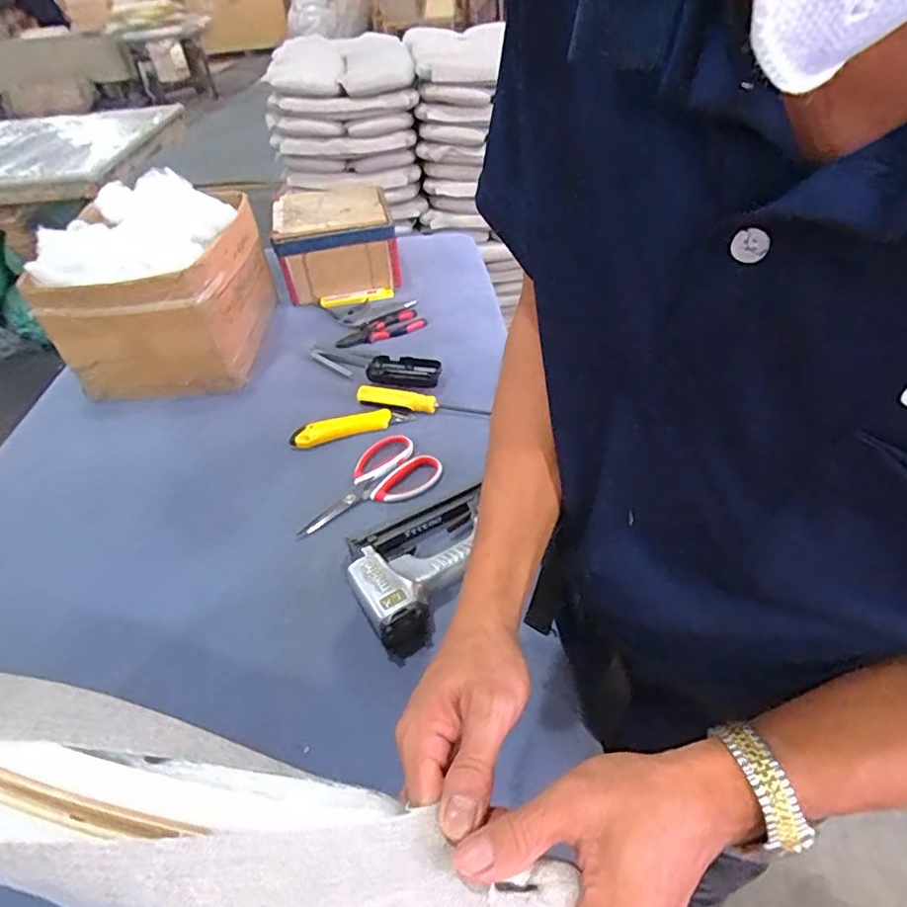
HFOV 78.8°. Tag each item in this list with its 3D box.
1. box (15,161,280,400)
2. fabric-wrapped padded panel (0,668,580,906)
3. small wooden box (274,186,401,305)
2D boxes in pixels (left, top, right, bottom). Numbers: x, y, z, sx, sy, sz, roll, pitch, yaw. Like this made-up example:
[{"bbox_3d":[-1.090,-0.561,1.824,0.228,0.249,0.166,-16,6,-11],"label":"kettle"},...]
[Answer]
[{"bbox_3d":[-0.440,-0.257,0.854,0.232,0.231,0.282,-2,43,5],"label":"box"},{"bbox_3d":[-0.142,0.166,0.261,0.385,0.062,0.088,11,47,8],"label":"fabric-wrapped padded panel"},{"bbox_3d":[-0.222,-0.400,1.050,0.209,0.123,0.235,-13,43,-7],"label":"small wooden box"}]

